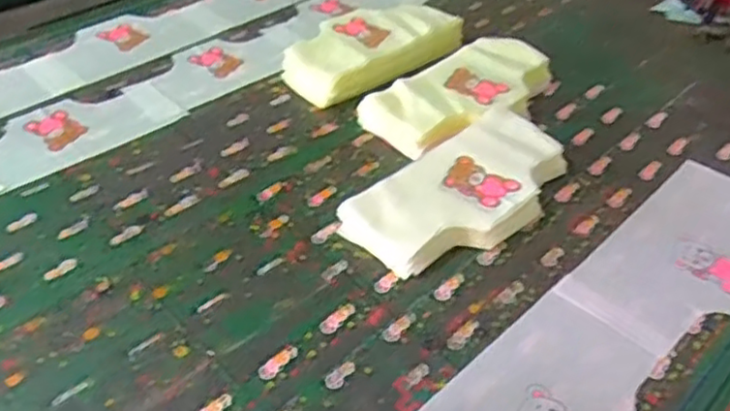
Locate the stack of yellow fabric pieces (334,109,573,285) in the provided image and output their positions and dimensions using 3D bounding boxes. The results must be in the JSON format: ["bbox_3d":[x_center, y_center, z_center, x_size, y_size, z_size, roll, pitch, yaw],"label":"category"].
[{"bbox_3d":[0.124,-0.019,0.793,0.300,0.038,0.156,-32,51,-32],"label":"stack of yellow fabric pieces"}]

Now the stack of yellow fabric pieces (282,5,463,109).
[{"bbox_3d":[0.010,-0.246,1.041,0.168,0.049,0.297,32,50,30],"label":"stack of yellow fabric pieces"}]

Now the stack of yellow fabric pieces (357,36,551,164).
[{"bbox_3d":[0.144,-0.159,0.940,0.296,0.045,0.158,-33,52,-32],"label":"stack of yellow fabric pieces"}]

